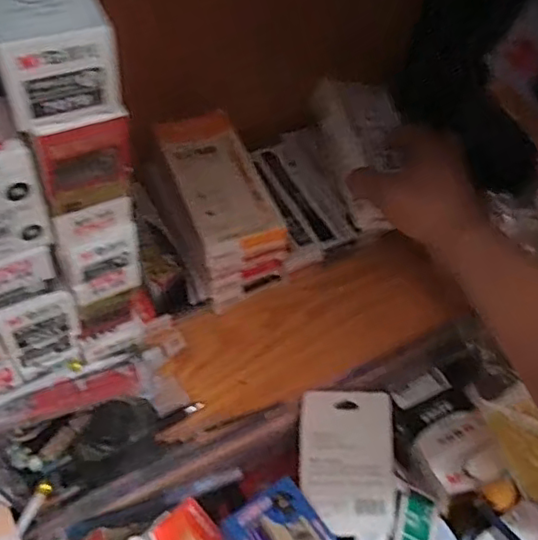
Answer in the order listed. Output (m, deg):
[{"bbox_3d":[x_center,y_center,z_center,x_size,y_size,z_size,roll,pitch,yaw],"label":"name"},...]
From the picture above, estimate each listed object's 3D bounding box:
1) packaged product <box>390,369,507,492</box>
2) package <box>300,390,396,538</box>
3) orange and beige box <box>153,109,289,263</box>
[{"bbox_3d":[0.158,0.140,0.539,0.062,0.019,0.107,-11,53,-14],"label":"packaged product"},{"bbox_3d":[0.066,0.160,0.505,0.080,0.004,0.113,4,75,-11],"label":"package"},{"bbox_3d":[-0.045,-0.079,0.523,0.069,0.022,0.147,-17,54,-19],"label":"orange and beige box"}]

